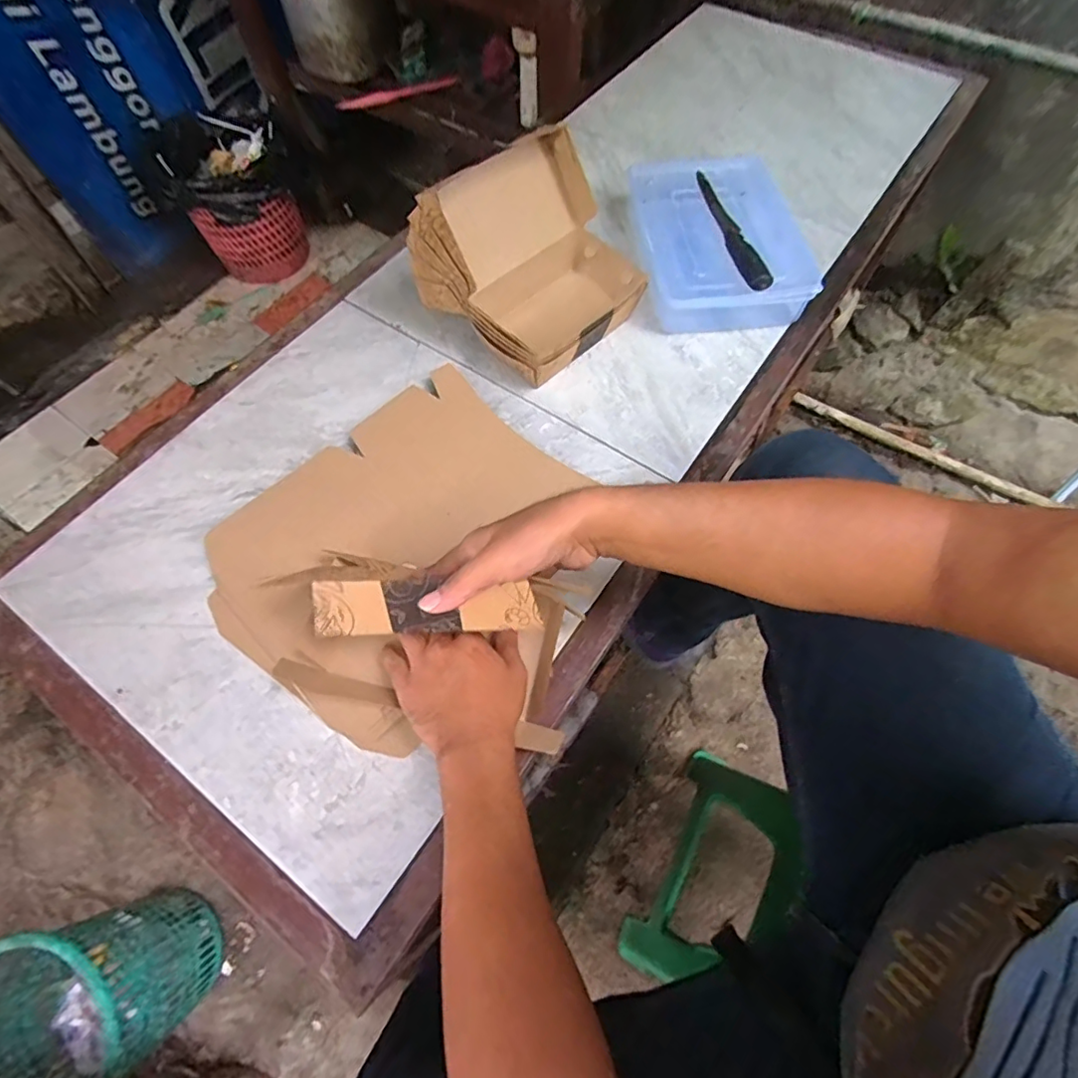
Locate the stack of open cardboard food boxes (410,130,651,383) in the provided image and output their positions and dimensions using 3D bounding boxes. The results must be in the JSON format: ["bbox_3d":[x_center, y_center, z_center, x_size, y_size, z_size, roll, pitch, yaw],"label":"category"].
[{"bbox_3d":[-0.007,-0.318,0.641,0.190,0.154,0.203,-39,68,-17],"label":"stack of open cardboard food boxes"}]

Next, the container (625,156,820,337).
[{"bbox_3d":[0.228,-0.386,0.727,0.192,0.056,0.275,-4,62,0],"label":"container"}]

